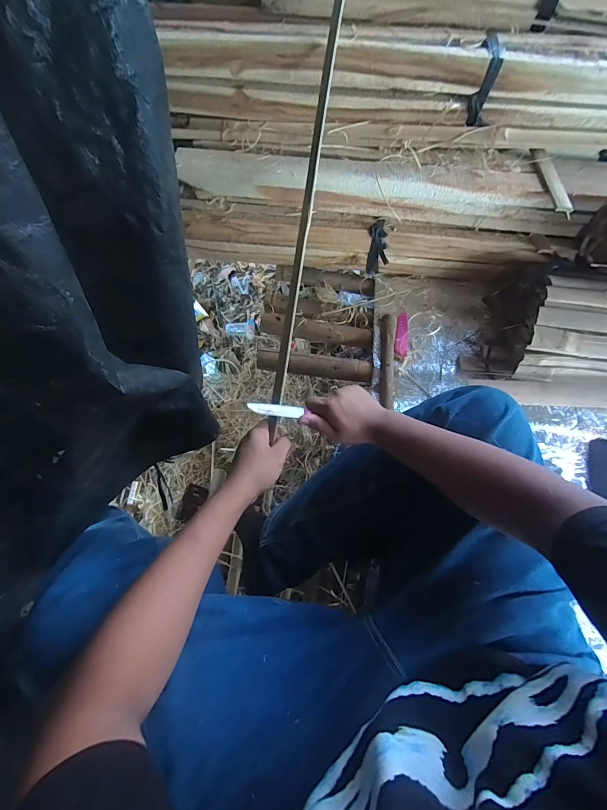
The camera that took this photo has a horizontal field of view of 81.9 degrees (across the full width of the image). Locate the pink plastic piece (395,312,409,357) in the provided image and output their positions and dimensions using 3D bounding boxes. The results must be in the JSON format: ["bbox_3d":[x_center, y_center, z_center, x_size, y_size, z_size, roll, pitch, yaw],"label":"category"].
[{"bbox_3d":[0.201,-0.145,0.711,0.028,0.006,0.097,10,70,2],"label":"pink plastic piece"}]

